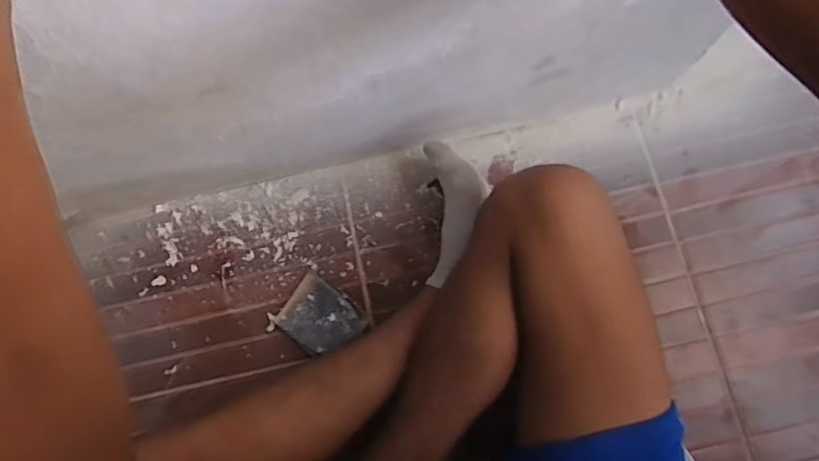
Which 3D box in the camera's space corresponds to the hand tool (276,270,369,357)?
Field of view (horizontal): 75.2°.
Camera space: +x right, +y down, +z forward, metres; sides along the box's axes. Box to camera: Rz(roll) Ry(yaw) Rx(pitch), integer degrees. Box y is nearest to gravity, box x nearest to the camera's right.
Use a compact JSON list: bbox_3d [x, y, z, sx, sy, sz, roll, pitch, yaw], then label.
[{"bbox_3d":[-0.109,0.109,0.657,0.098,0.018,0.078,39,81,9],"label":"hand tool"}]

